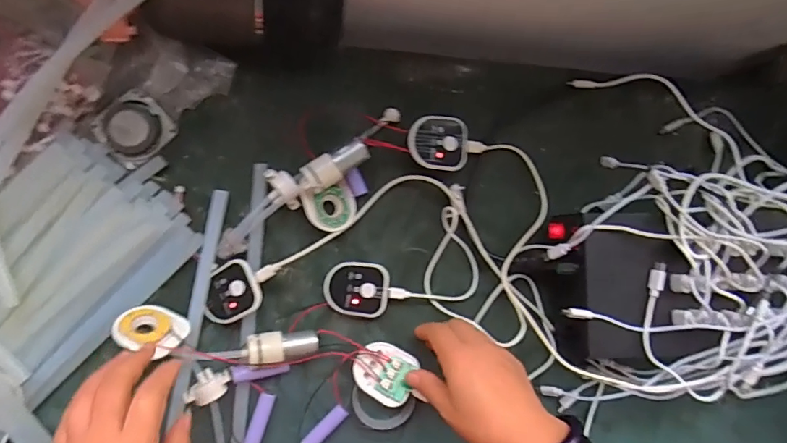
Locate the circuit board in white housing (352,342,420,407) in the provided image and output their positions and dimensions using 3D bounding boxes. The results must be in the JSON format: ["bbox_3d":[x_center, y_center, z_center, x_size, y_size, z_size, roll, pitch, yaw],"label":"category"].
[{"bbox_3d":[-0.008,0.140,0.466,0.058,0.010,0.047,28,69,10],"label":"circuit board in white housing"}]

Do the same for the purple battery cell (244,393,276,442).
[{"bbox_3d":[-0.123,0.185,0.463,0.014,0.010,0.050,19,83,-7],"label":"purple battery cell"}]

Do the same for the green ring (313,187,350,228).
[{"bbox_3d":[-0.057,-0.014,0.468,0.030,0.013,0.037,-20,89,-9],"label":"green ring"}]

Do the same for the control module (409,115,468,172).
[{"bbox_3d":[0.043,-0.076,0.482,0.061,0.014,0.051,7,91,-21],"label":"control module"}]

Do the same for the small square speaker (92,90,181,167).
[{"bbox_3d":[-0.233,-0.083,0.446,0.054,0.020,0.058,43,81,-3],"label":"small square speaker"}]

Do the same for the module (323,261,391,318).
[{"bbox_3d":[-0.035,0.064,0.474,0.059,0.015,0.050,9,85,-8],"label":"module"}]

